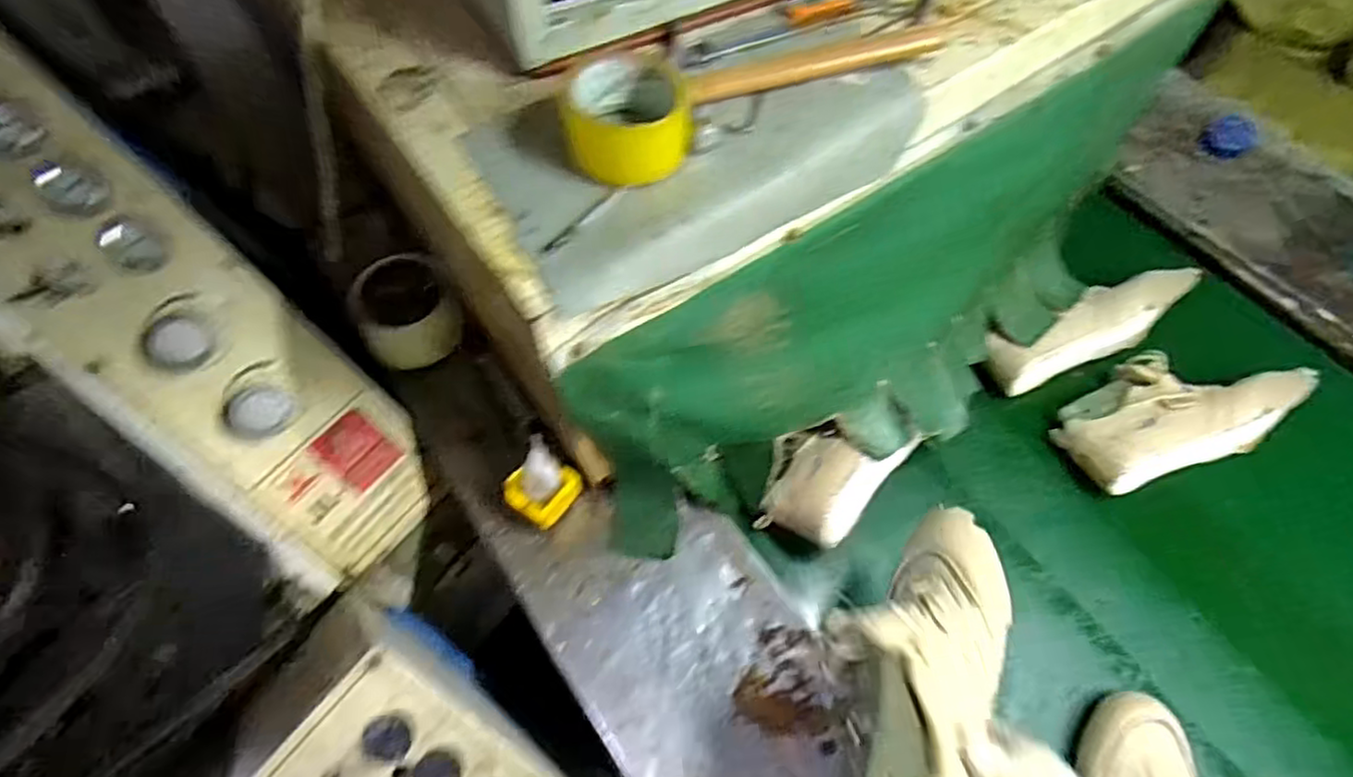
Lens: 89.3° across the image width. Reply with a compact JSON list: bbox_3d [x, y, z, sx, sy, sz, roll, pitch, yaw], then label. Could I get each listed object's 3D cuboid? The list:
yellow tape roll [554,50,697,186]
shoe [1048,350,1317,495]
[{"bbox_3d":[-0.037,-0.215,0.527,0.095,0.046,0.111,-1,62,-1],"label":"yellow tape roll"},{"bbox_3d":[0.599,0.025,0.816,0.266,0.092,0.148,-25,65,-13],"label":"shoe"}]

